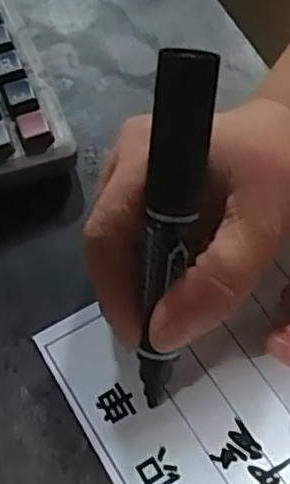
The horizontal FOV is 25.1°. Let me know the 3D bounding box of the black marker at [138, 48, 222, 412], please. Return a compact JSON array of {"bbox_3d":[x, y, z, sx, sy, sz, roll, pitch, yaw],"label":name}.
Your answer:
[{"bbox_3d":[0.008,-0.001,0.217,0.017,0.119,0.014,8,15,6],"label":"black marker"}]

